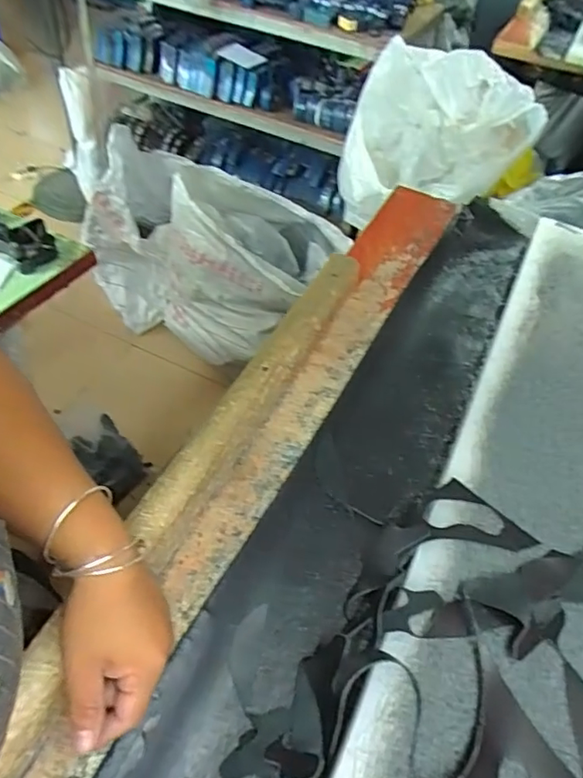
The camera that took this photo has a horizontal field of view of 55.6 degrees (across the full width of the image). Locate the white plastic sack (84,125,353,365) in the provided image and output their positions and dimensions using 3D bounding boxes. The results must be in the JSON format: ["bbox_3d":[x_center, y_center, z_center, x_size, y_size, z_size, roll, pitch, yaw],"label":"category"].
[{"bbox_3d":[-0.280,-0.469,1.871,0.694,0.531,0.439,27,51,15],"label":"white plastic sack"}]

